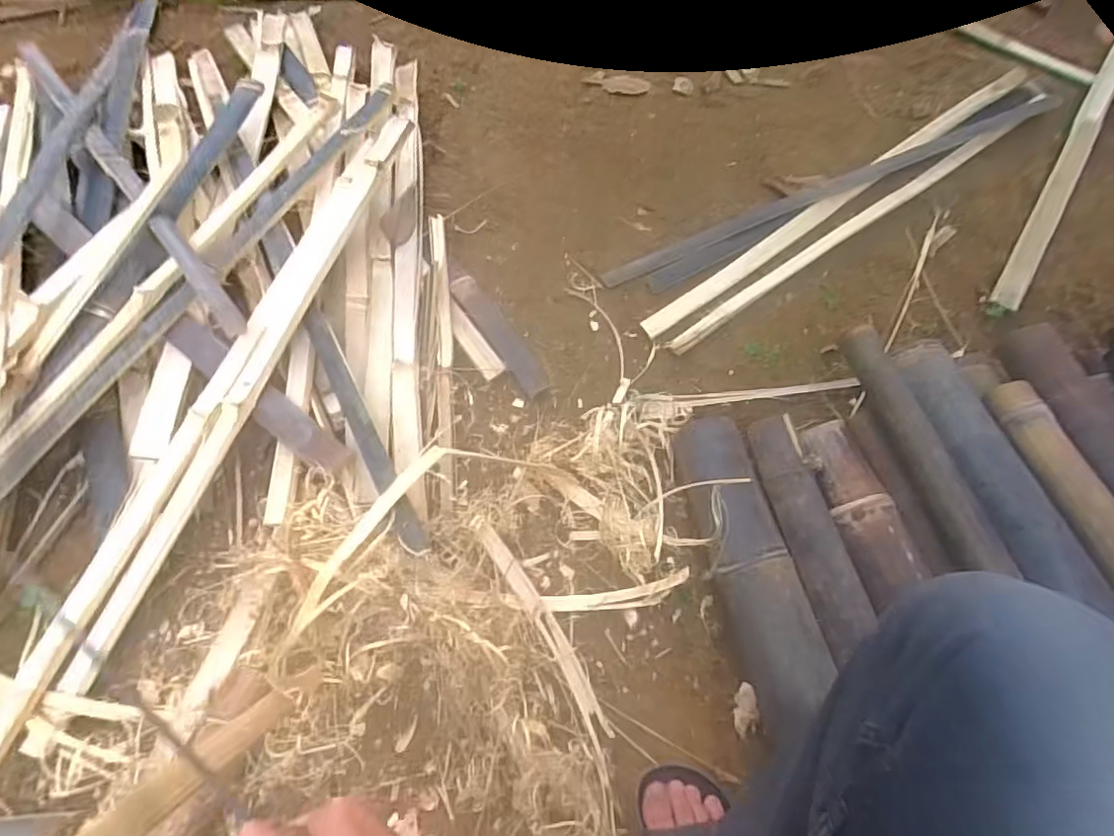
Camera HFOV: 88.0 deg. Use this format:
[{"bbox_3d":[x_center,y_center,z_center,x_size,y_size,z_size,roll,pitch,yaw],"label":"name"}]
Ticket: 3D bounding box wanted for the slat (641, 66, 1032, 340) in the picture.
[{"bbox_3d":[0.521,-0.406,1.005,0.960,0.017,0.042,-35,67,-14],"label":"slat"}]

